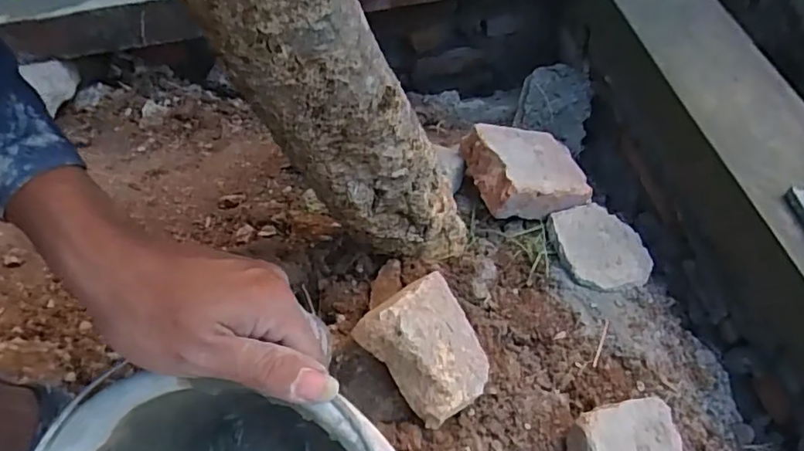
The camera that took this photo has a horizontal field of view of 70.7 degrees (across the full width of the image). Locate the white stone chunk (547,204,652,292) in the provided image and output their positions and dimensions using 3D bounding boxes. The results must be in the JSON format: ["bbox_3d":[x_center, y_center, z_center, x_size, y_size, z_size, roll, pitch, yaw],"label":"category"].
[{"bbox_3d":[0.219,0.023,0.627,0.091,0.019,0.104,-21,58,-10],"label":"white stone chunk"}]

